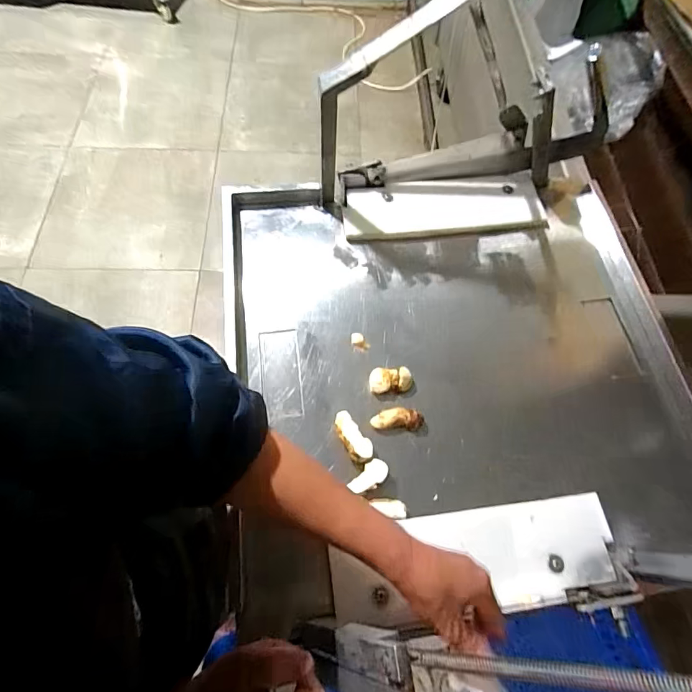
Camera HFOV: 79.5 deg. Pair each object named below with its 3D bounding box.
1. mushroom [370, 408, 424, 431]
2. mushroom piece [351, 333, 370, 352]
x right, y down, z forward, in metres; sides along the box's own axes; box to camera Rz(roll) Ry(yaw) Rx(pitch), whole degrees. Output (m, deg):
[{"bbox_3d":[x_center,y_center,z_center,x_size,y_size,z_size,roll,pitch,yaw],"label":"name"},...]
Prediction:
[{"bbox_3d":[0.065,0.092,0.522,0.064,0.017,0.025,4,66,-2],"label":"mushroom"},{"bbox_3d":[0.019,-0.006,0.572,0.024,0.004,0.029,-13,67,-9],"label":"mushroom piece"}]

